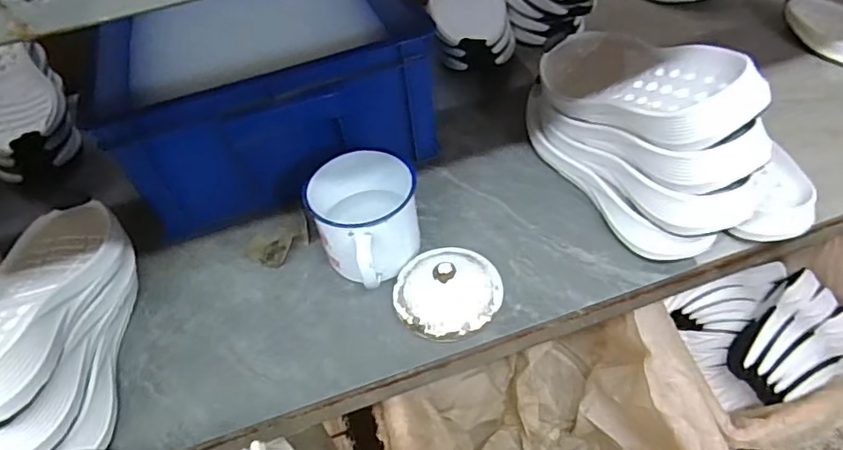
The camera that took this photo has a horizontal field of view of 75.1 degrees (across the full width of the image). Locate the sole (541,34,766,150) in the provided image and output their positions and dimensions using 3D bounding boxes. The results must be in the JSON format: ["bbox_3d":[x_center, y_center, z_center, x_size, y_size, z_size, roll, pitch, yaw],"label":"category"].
[{"bbox_3d":[0.205,-0.146,0.549,0.091,0.066,0.288,-18,29,-9],"label":"sole"}]

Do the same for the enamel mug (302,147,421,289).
[{"bbox_3d":[-0.051,0.007,0.543,0.099,0.091,0.121,-10,49,-2],"label":"enamel mug"}]

